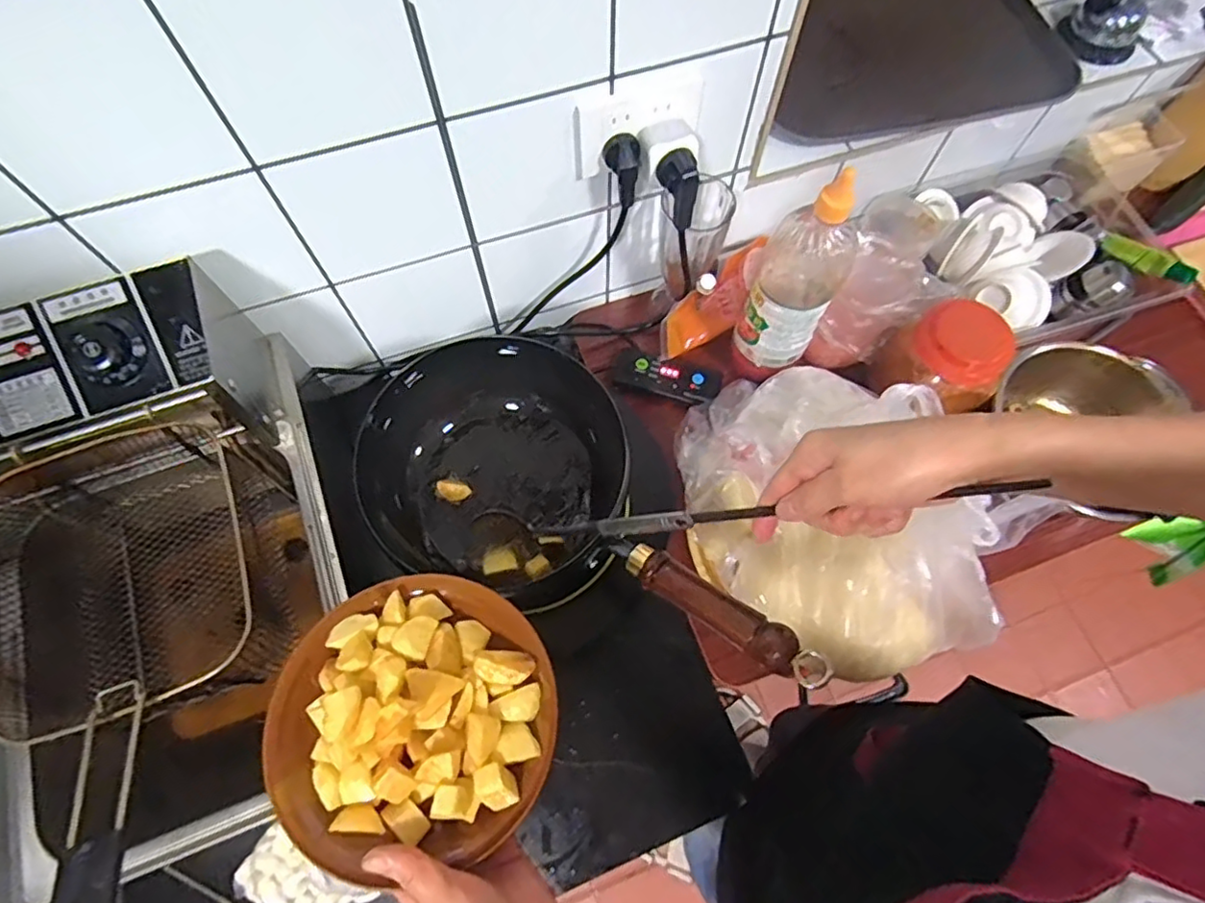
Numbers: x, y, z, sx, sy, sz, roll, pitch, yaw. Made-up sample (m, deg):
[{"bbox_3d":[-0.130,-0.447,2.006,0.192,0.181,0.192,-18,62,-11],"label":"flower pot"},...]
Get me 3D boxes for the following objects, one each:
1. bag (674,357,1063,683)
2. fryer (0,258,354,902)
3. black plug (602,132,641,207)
[{"bbox_3d":[0.232,0.052,0.628,0.341,0.122,0.243,41,73,14],"label":"bag"},{"bbox_3d":[-0.374,0.105,0.537,0.262,0.257,0.428,-20,70,-9],"label":"fryer"},{"bbox_3d":[0.022,-0.270,0.597,0.031,0.069,0.028,-24,46,-10],"label":"black plug"}]

